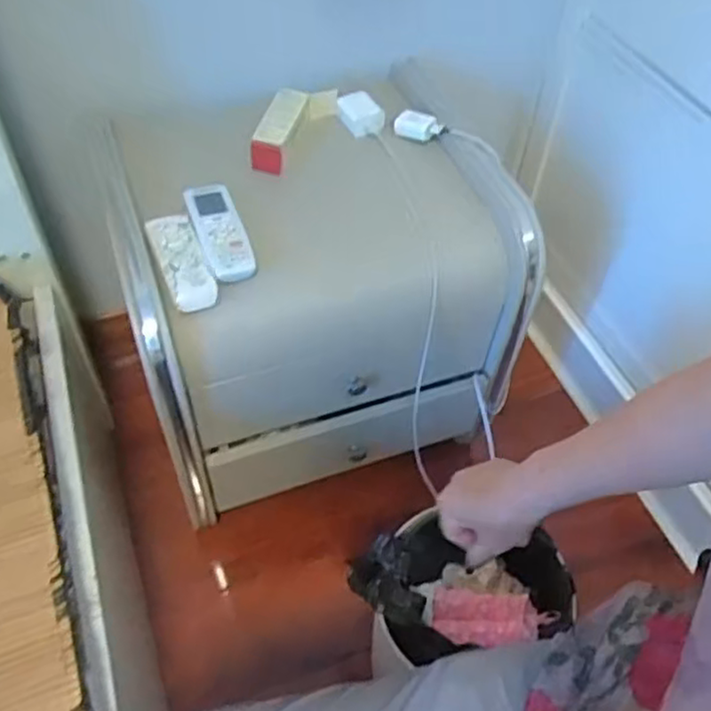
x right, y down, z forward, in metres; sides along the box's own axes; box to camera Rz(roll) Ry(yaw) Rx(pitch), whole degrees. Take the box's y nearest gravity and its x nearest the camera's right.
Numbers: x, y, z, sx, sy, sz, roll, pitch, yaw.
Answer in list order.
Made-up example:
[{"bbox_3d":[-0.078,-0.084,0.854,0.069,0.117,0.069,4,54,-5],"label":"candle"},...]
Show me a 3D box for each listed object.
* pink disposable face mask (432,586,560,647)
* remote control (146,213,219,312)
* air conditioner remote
[{"bbox_3d":[0.154,0.291,0.778,0.130,0.022,0.062,0,51,0],"label":"pink disposable face mask"},{"bbox_3d":[-0.191,-0.104,0.764,0.048,0.027,0.131,-19,53,-15],"label":"remote control"},{"bbox_3d":[-0.156,-0.145,0.789,0.051,0.016,0.167,-17,53,-13],"label":"air conditioner remote"}]

